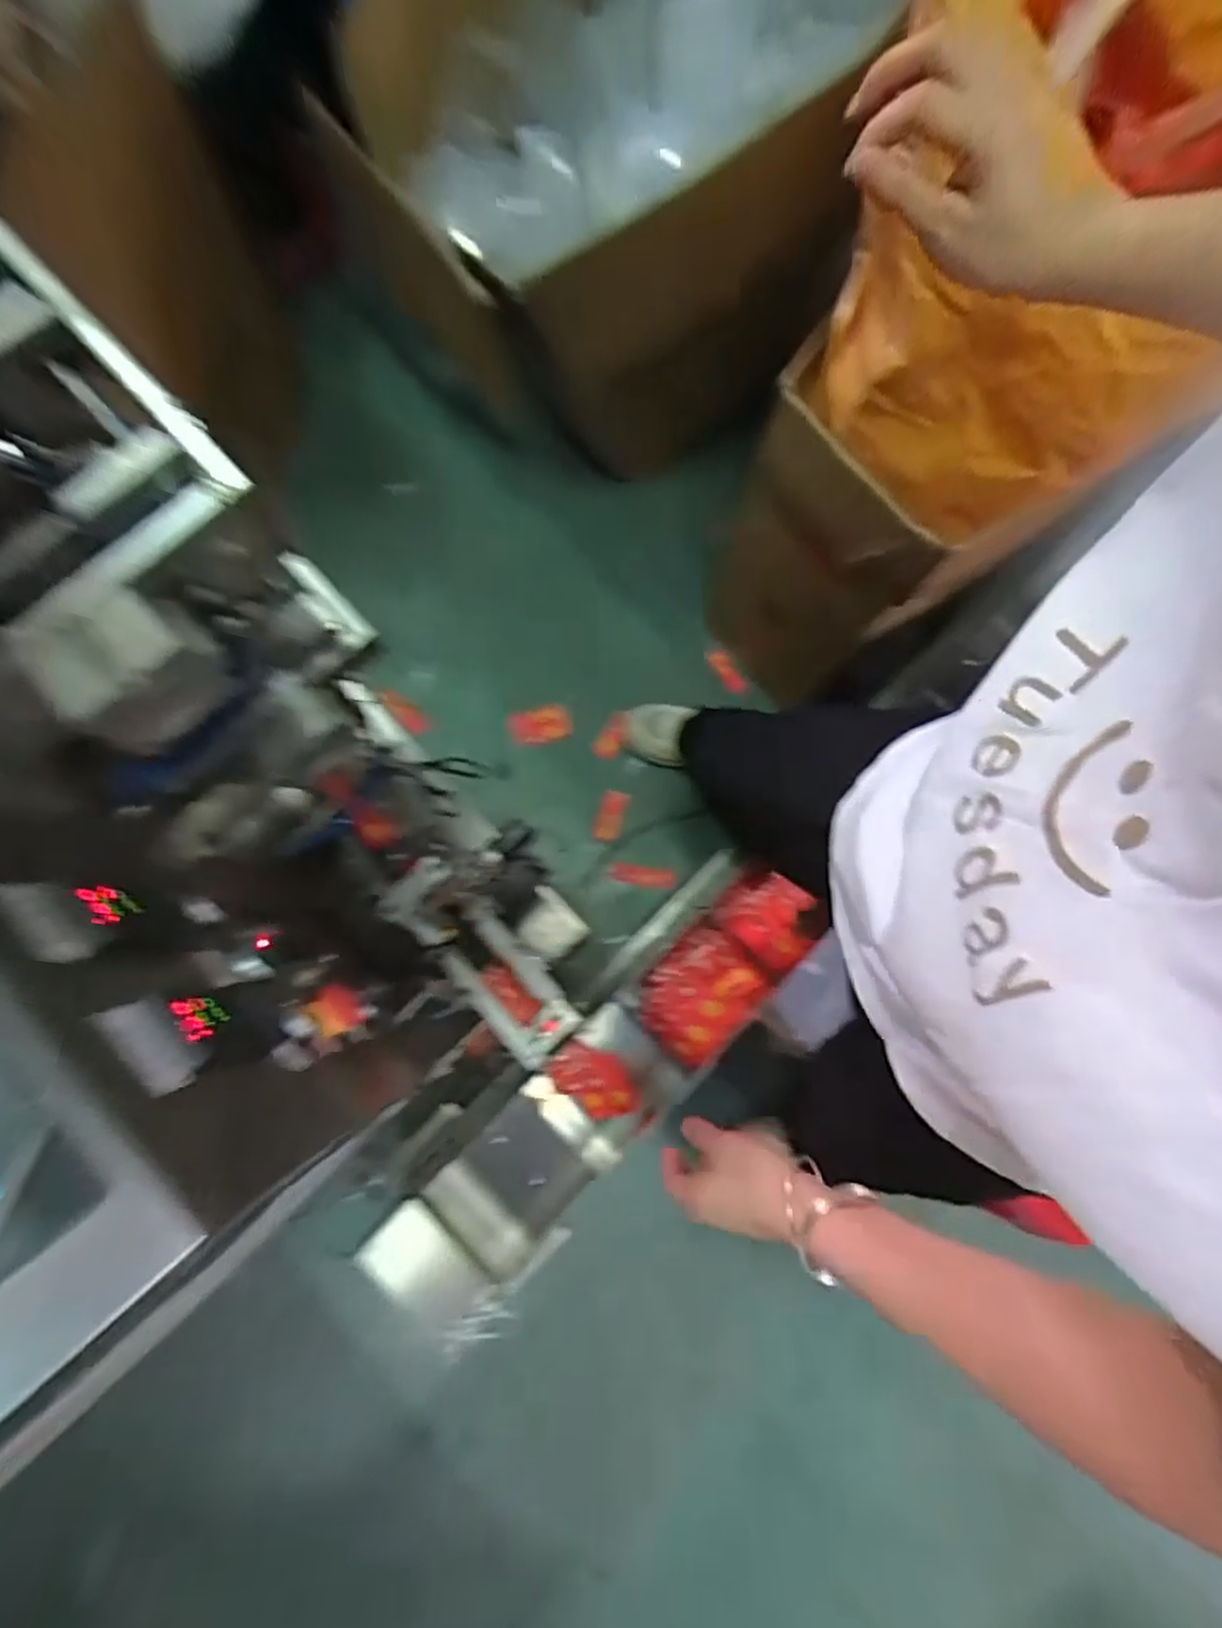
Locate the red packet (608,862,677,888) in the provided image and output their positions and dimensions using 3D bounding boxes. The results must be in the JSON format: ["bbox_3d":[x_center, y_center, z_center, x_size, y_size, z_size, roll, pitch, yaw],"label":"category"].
[{"bbox_3d":[0.055,0.108,1.243,0.118,0.015,0.035,6,80,9],"label":"red packet"}]

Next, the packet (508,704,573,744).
[{"bbox_3d":[-0.129,-0.161,1.278,0.108,0.022,0.067,-7,79,-3],"label":"packet"}]

